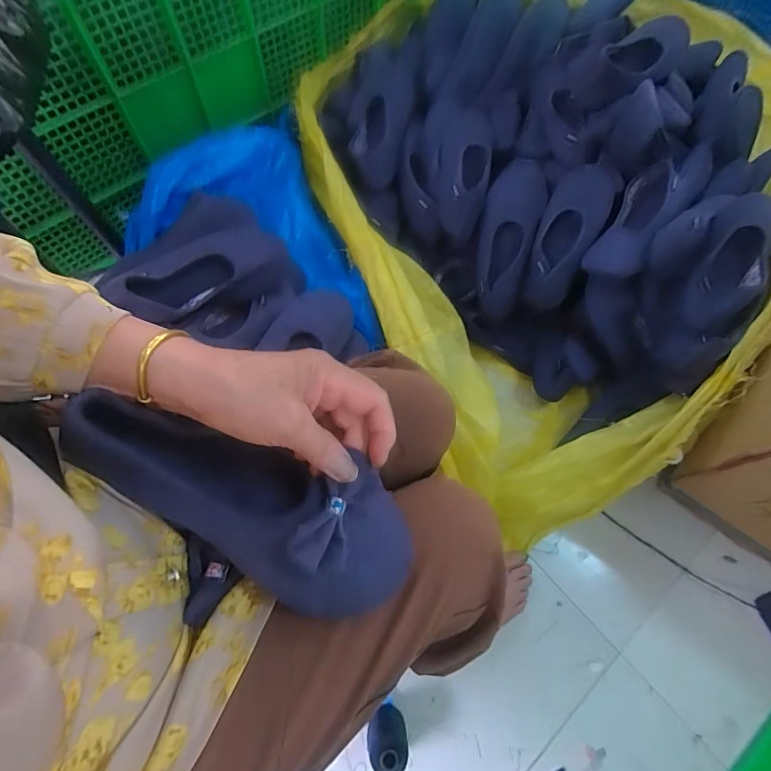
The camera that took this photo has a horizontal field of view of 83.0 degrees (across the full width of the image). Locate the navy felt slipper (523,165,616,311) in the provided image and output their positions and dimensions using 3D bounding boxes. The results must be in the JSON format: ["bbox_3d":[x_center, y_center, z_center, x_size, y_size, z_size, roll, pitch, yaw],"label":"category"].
[{"bbox_3d":[0.325,-0.270,0.783,0.101,0.055,0.262,23,94,8],"label":"navy felt slipper"}]

